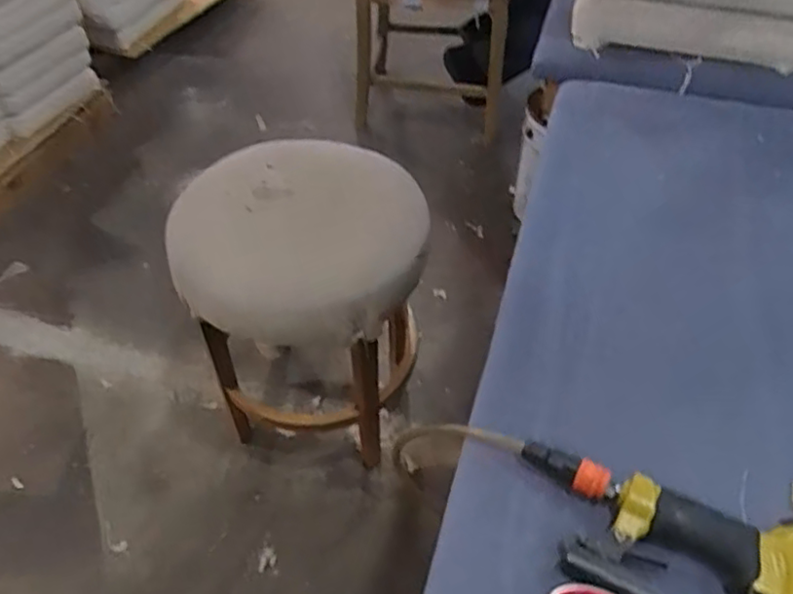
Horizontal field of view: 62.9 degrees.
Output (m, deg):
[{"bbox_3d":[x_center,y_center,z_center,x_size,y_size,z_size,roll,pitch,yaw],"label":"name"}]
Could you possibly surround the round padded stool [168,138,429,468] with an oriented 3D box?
[{"bbox_3d":[-0.176,0.025,1.317,0.428,0.535,0.404,1,47,-1],"label":"round padded stool"}]

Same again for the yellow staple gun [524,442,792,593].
[{"bbox_3d":[0.217,0.209,0.519,0.255,0.040,0.127,18,49,14],"label":"yellow staple gun"}]

